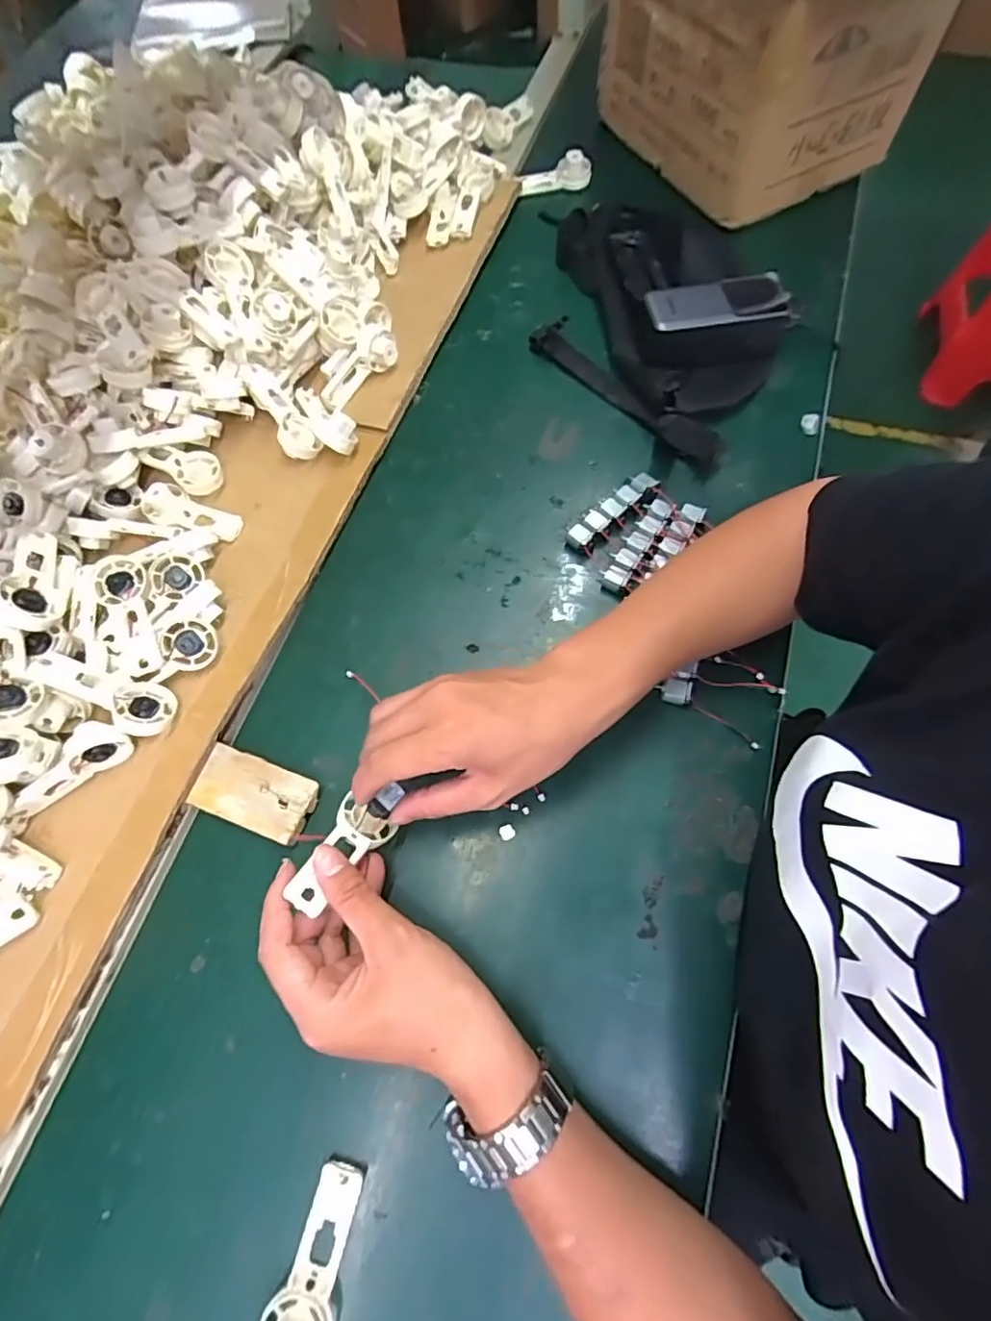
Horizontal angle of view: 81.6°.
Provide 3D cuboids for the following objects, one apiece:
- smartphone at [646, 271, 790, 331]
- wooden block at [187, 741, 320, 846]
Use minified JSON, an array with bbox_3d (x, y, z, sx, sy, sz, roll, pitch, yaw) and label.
[{"bbox_3d":[0.211,-0.343,0.543,0.132,0.013,0.054,-9,69,-5],"label":"smartphone"},{"bbox_3d":[-0.177,0.098,0.424,0.089,0.017,0.048,21,69,5],"label":"wooden block"}]

